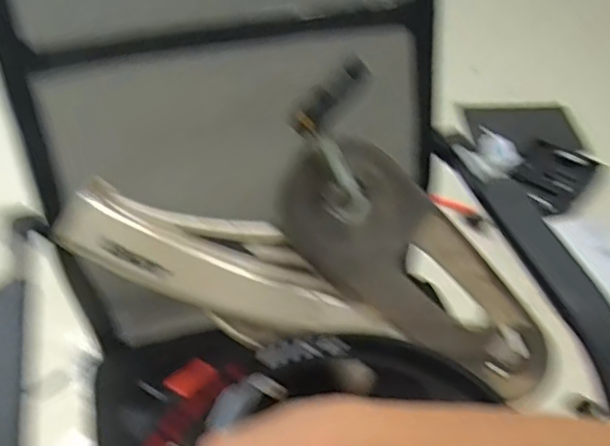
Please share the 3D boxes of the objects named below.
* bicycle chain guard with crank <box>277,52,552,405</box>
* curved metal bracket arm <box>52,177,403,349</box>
[{"bbox_3d":[0.122,0.024,0.590,0.369,0.166,0.121,46,47,-6],"label":"bicycle chain guard with crank"},{"bbox_3d":[-0.079,0.050,0.608,0.338,0.073,0.090,22,42,-1],"label":"curved metal bracket arm"}]

